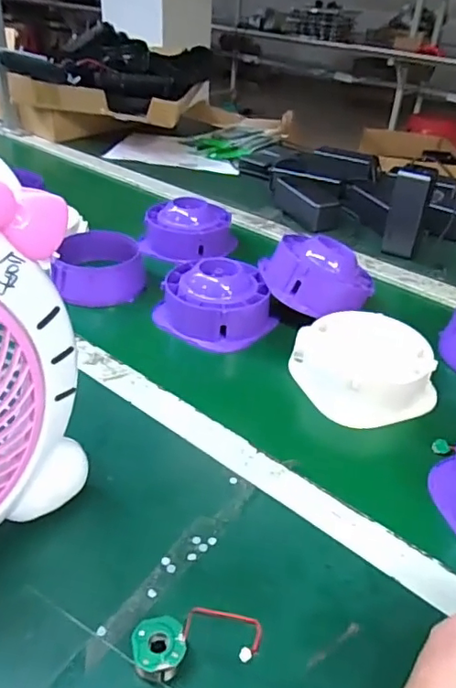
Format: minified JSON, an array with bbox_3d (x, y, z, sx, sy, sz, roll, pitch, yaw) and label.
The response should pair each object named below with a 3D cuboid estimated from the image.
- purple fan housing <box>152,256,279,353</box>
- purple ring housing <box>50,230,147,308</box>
[{"bbox_3d":[-0.014,-0.055,0.670,0.123,0.080,0.126,4,36,-3],"label":"purple fan housing"},{"bbox_3d":[-0.172,-0.106,0.737,0.112,0.058,0.116,-3,37,-12],"label":"purple ring housing"}]

